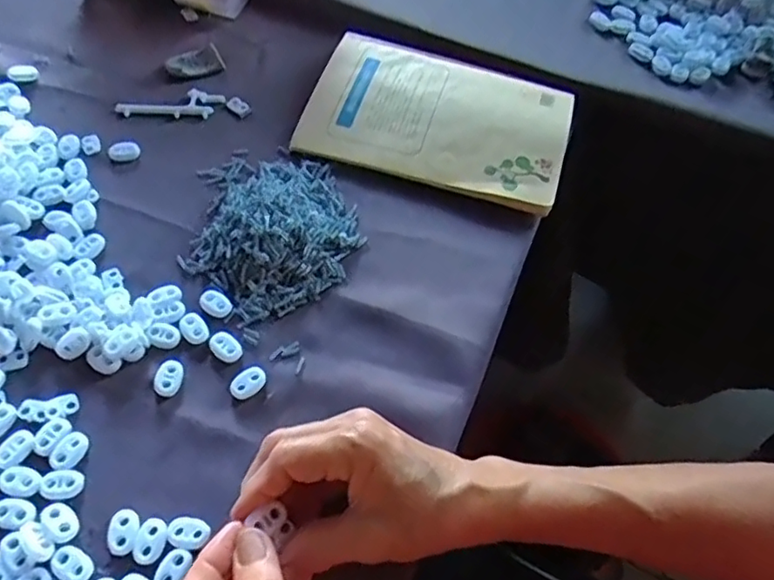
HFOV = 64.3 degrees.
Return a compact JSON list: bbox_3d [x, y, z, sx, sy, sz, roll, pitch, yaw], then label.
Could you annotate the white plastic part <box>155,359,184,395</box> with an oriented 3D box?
[{"bbox_3d":[-0.132,0.053,0.374,0.014,0.005,0.024,0,57,-2],"label":"white plastic part"}]

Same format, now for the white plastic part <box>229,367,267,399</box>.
[{"bbox_3d":[-0.085,0.056,0.378,0.016,0.004,0.022,39,64,21],"label":"white plastic part"}]

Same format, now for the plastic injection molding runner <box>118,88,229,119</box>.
[{"bbox_3d":[-0.177,-0.153,0.505,0.085,0.005,0.030,-2,57,-3],"label":"plastic injection molding runner"}]

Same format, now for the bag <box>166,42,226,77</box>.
[{"bbox_3d":[-0.165,-0.195,0.529,0.046,0.008,0.030,-17,60,-12],"label":"bag"}]

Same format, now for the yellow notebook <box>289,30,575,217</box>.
[{"bbox_3d":[0.042,-0.145,0.501,0.206,0.020,0.144,16,58,8],"label":"yellow notebook"}]

